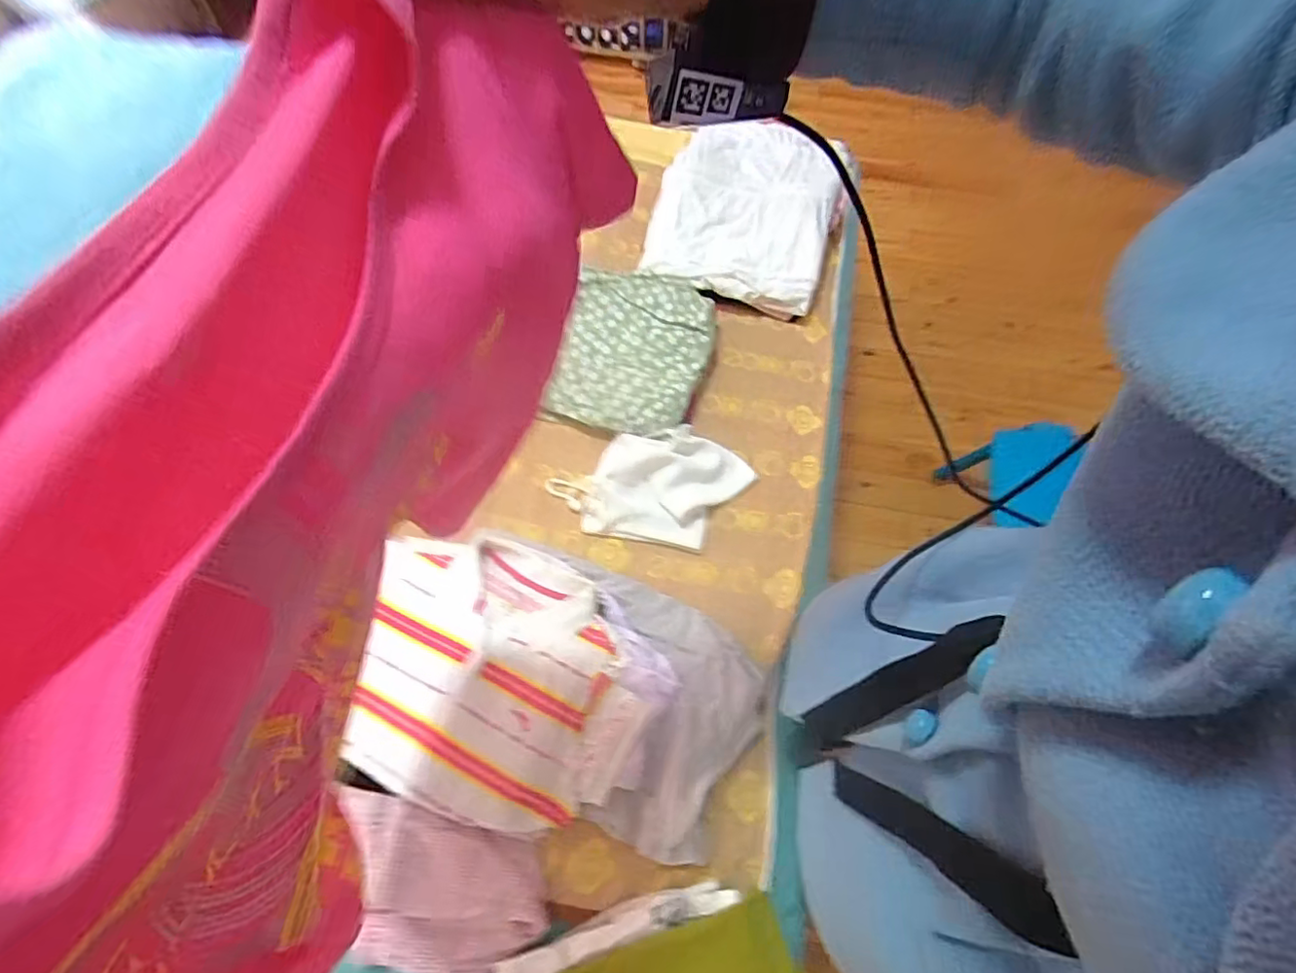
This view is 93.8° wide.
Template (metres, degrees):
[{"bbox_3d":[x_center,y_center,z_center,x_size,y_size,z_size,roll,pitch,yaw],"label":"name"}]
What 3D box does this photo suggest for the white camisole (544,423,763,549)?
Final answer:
[{"bbox_3d":[0.006,-0.007,0.855,0.281,0.046,0.162,6,65,3],"label":"white camisole"}]

